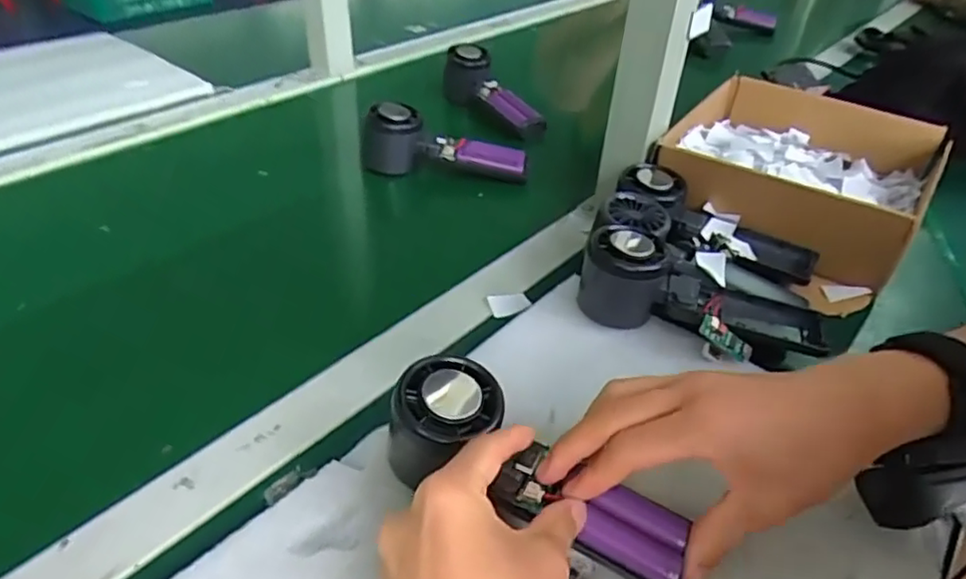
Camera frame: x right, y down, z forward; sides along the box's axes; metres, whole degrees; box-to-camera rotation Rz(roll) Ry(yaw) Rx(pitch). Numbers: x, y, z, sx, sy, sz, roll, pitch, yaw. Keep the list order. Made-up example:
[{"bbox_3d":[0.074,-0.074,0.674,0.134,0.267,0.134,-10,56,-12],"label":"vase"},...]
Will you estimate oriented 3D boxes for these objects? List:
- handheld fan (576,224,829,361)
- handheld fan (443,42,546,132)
[{"bbox_3d":[0.147,0.004,0.427,0.164,0.058,0.065,18,41,16],"label":"handheld fan"},{"bbox_3d":[0.019,-0.231,0.726,0.051,0.059,0.153,-28,49,-33],"label":"handheld fan"}]

